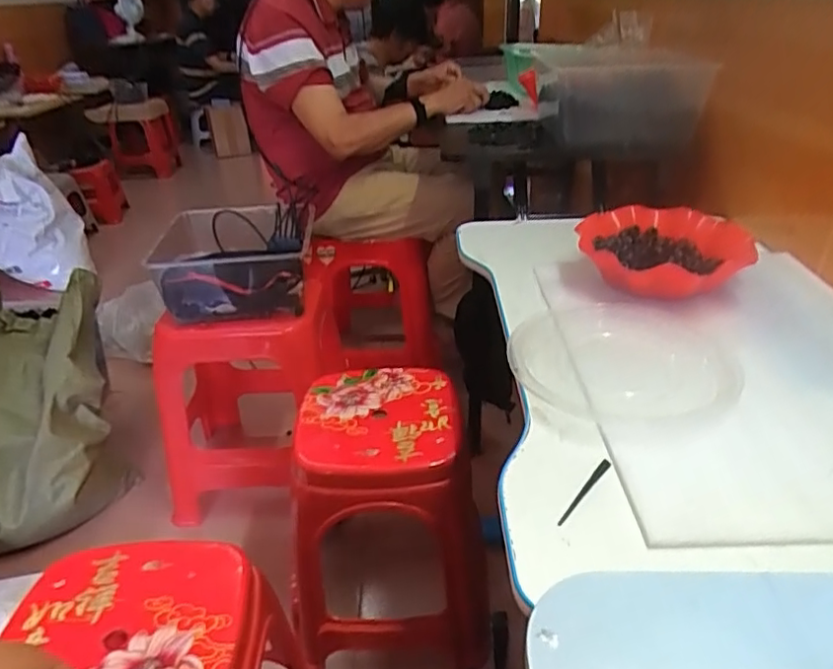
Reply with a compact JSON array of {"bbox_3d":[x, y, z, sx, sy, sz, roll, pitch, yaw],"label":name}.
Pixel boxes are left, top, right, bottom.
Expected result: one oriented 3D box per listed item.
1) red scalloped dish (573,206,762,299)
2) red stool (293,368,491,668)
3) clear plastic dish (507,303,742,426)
[{"bbox_3d":[0.326,-0.113,0.806,0.210,0.048,0.191,-2,31,1],"label":"red scalloped dish"},{"bbox_3d":[-0.042,0.309,1.043,0.298,0.400,0.298,-2,31,0],"label":"red stool"},{"bbox_3d":[0.217,0.036,0.660,0.225,0.046,0.217,4,31,10],"label":"clear plastic dish"}]

